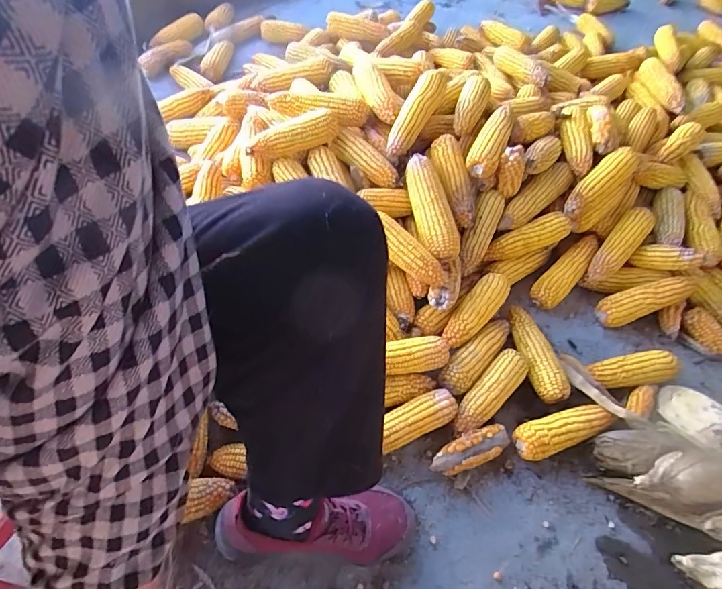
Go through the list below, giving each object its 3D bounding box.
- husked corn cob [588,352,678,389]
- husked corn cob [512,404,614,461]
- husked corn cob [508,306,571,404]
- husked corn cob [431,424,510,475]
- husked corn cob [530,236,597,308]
[{"bbox_3d":[0.451,0.131,0.753,0.151,0.050,0.055,-9,56,-9],"label":"husked corn cob"},{"bbox_3d":[0.306,0.206,0.686,0.159,0.050,0.054,-17,57,-15],"label":"husked corn cob"},{"bbox_3d":[0.288,0.100,0.760,0.057,0.051,0.175,-11,56,-11],"label":"husked corn cob"},{"bbox_3d":[0.159,0.234,0.667,0.124,0.039,0.043,-15,57,-13],"label":"husked corn cob"},{"bbox_3d":[0.385,-0.040,0.853,0.058,0.065,0.181,37,61,21],"label":"husked corn cob"}]

